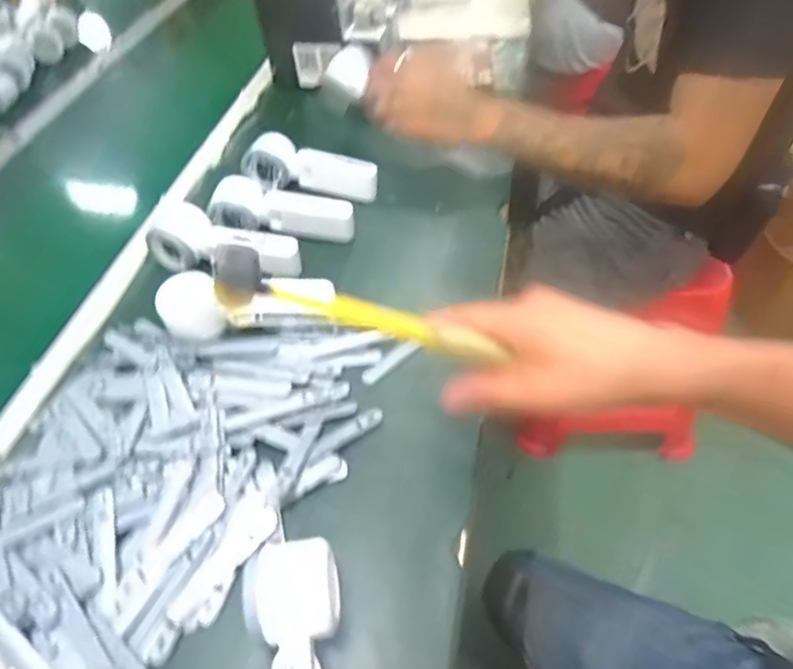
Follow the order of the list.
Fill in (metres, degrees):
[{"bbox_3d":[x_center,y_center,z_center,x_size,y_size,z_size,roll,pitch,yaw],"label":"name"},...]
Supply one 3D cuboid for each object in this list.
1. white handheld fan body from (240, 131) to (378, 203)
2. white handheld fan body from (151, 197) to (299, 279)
[{"bbox_3d":[-0.110,-0.204,0.673,0.177,0.052,0.046,14,54,17],"label":"white handheld fan body"},{"bbox_3d":[-0.190,-0.097,0.603,0.169,0.053,0.059,15,54,18],"label":"white handheld fan body"}]

